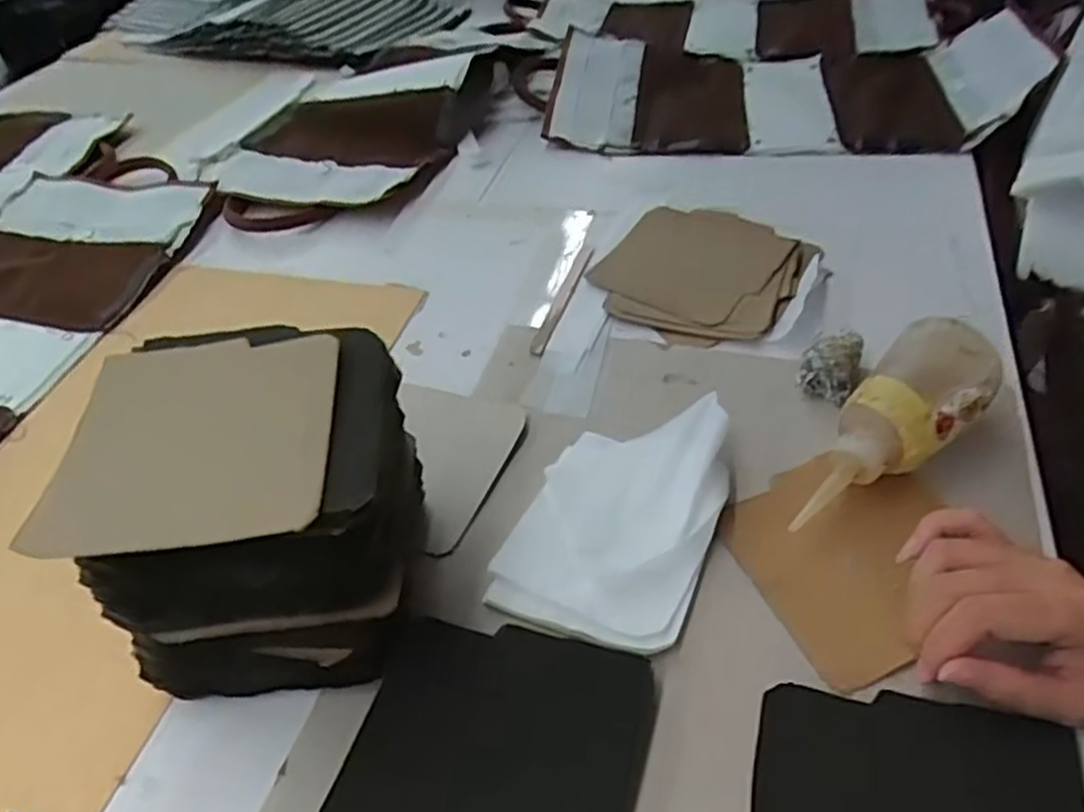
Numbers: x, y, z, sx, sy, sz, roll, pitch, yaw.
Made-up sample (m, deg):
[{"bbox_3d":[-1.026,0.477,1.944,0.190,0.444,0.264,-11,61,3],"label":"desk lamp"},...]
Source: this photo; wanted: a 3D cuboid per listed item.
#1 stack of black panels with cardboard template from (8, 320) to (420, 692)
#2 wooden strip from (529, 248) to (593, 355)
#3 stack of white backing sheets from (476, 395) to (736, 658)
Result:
[{"bbox_3d":[-0.145,0.055,0.414,0.145,0.143,0.143,-4,45,0],"label":"stack of black panels with cardboard template"},{"bbox_3d":[0.016,-0.088,0.633,0.012,0.007,0.149,11,46,14],"label":"wooden strip"},{"bbox_3d":[0.048,0.059,0.463,0.110,0.031,0.164,16,48,19],"label":"stack of white backing sheets"}]

